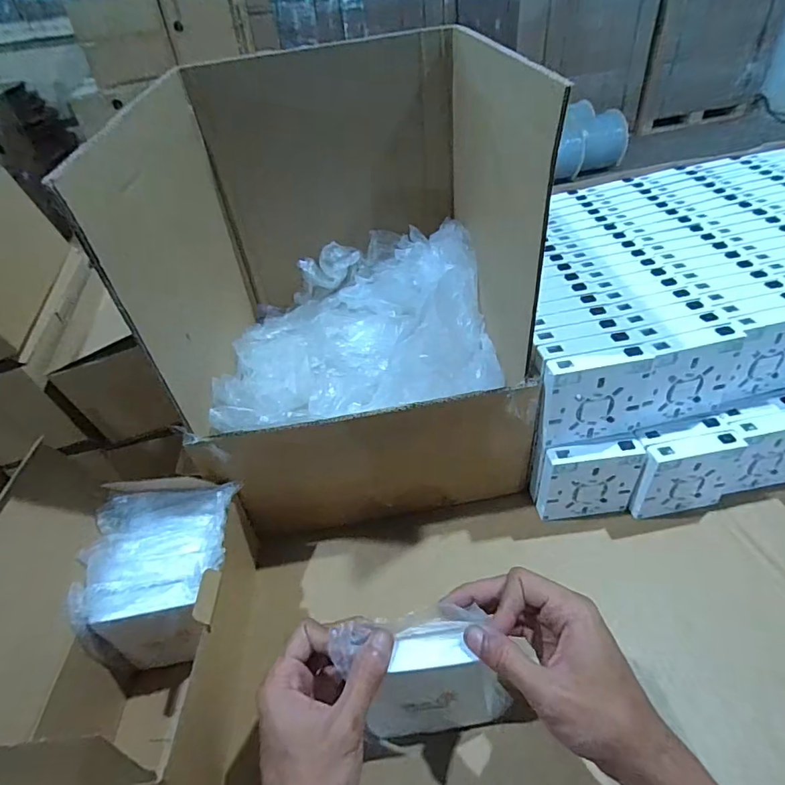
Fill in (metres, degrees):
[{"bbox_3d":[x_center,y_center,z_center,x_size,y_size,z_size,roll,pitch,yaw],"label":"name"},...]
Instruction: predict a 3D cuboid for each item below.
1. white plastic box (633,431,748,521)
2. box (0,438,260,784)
[{"bbox_3d":[0.278,0.080,0.459,0.091,0.084,0.024,-9,42,-3],"label":"white plastic box"},{"bbox_3d":[-0.198,0.168,0.360,0.133,0.182,0.211,-5,42,2],"label":"box"}]

